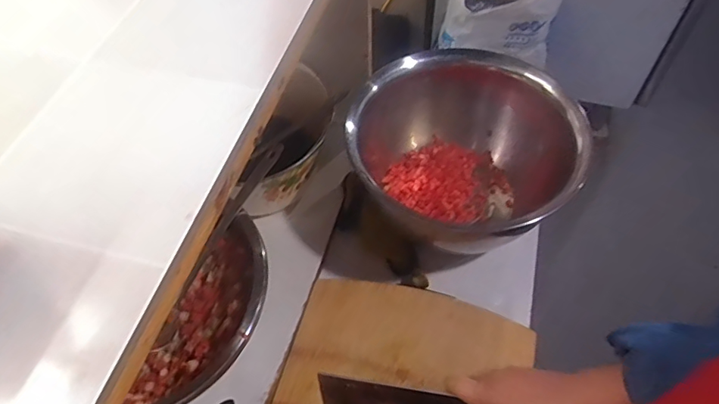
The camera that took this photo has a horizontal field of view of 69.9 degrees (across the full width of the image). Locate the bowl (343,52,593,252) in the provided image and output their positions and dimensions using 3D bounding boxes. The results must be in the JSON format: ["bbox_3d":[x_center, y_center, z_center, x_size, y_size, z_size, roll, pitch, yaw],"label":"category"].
[{"bbox_3d":[0.135,-0.060,0.681,0.261,0.184,0.268,-1,55,1],"label":"bowl"}]

